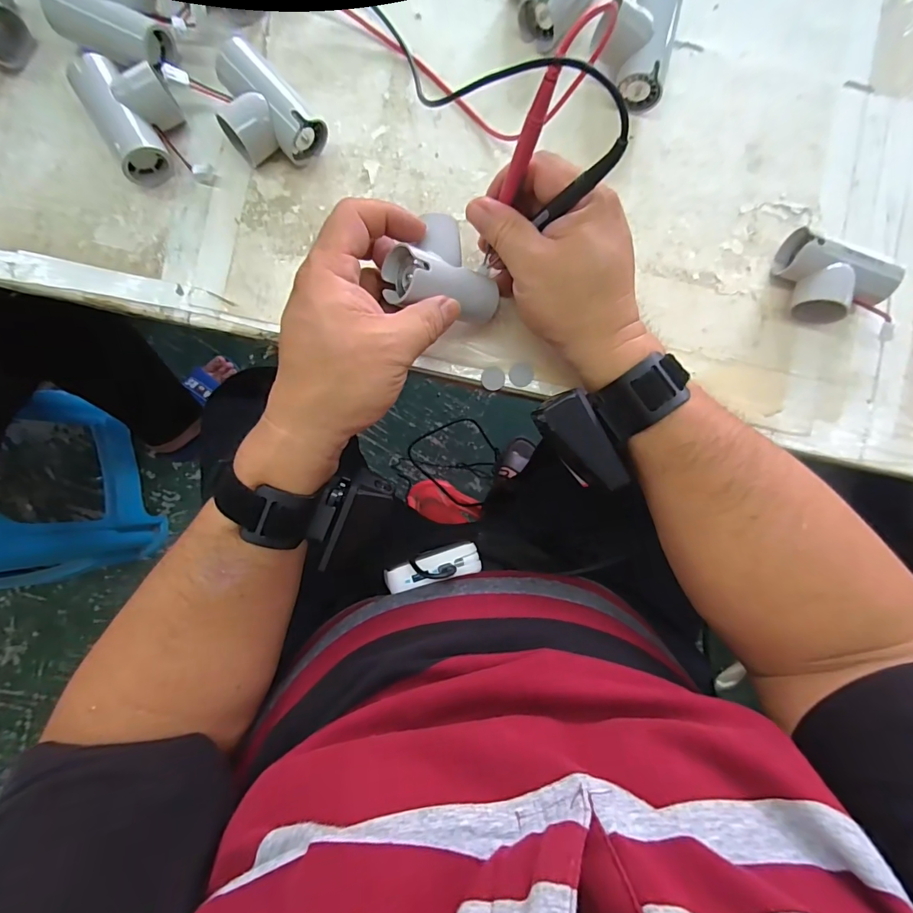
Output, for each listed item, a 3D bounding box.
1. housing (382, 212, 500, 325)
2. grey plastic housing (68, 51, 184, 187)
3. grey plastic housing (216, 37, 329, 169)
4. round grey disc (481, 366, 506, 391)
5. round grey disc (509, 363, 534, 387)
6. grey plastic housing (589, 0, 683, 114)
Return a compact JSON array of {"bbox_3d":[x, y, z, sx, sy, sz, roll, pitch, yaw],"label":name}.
[{"bbox_3d":[-0.010,-0.118,0.290,0.072,0.035,0.057,1,85,-44],"label":"housing"},{"bbox_3d":[-0.220,-0.237,0.310,0.053,0.032,0.078,-29,89,-3],"label":"grey plastic housing"},{"bbox_3d":[-0.137,-0.240,0.314,0.057,0.038,0.080,-44,90,-3],"label":"grey plastic housing"},{"bbox_3d":[0.028,-0.058,0.336,0.017,0.004,0.018,0,88,-2],"label":"round grey disc"},{"bbox_3d":[0.049,-0.061,0.336,0.018,0.004,0.018,0,88,-2],"label":"round grey disc"},{"bbox_3d":[0.131,-0.305,0.328,0.063,0.038,0.081,16,87,-2],"label":"grey plastic housing"}]

